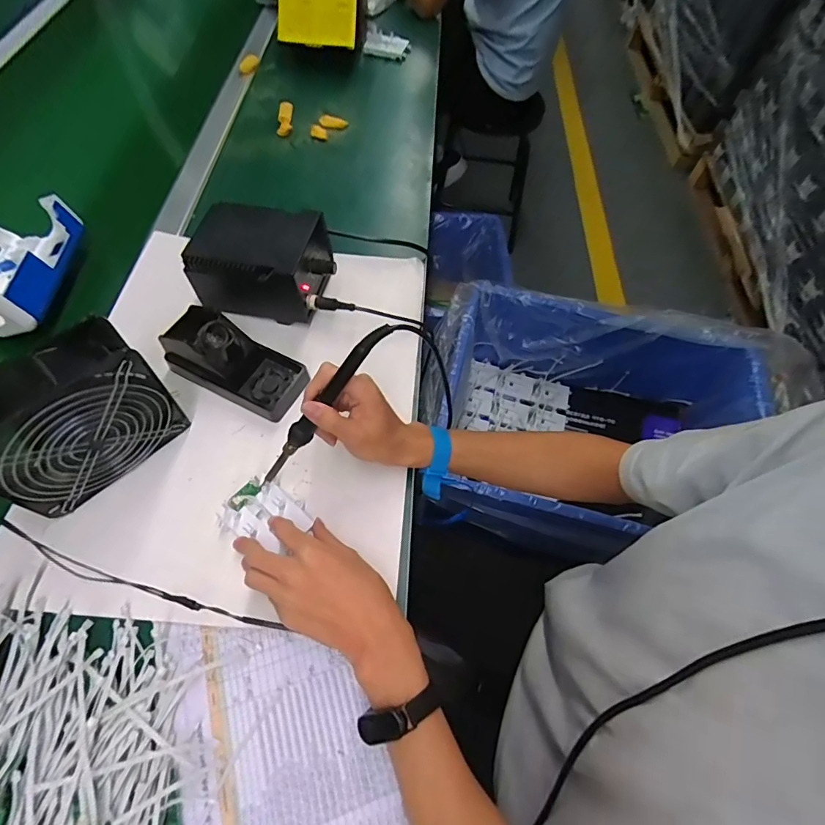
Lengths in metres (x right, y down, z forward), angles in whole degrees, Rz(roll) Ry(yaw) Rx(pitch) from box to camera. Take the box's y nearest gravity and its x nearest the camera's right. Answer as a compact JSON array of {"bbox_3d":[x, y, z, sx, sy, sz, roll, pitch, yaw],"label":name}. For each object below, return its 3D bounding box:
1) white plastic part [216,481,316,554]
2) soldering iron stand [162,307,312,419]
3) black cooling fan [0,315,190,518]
[{"bbox_3d":[-0.143,0.101,0.440,0.079,0.016,0.056,27,65,12],"label":"white plastic part"},{"bbox_3d":[-0.205,-0.063,0.509,0.158,0.071,0.074,25,61,9],"label":"soldering iron stand"},{"bbox_3d":[-0.306,0.015,0.411,0.066,0.162,0.153,38,64,15],"label":"black cooling fan"}]

